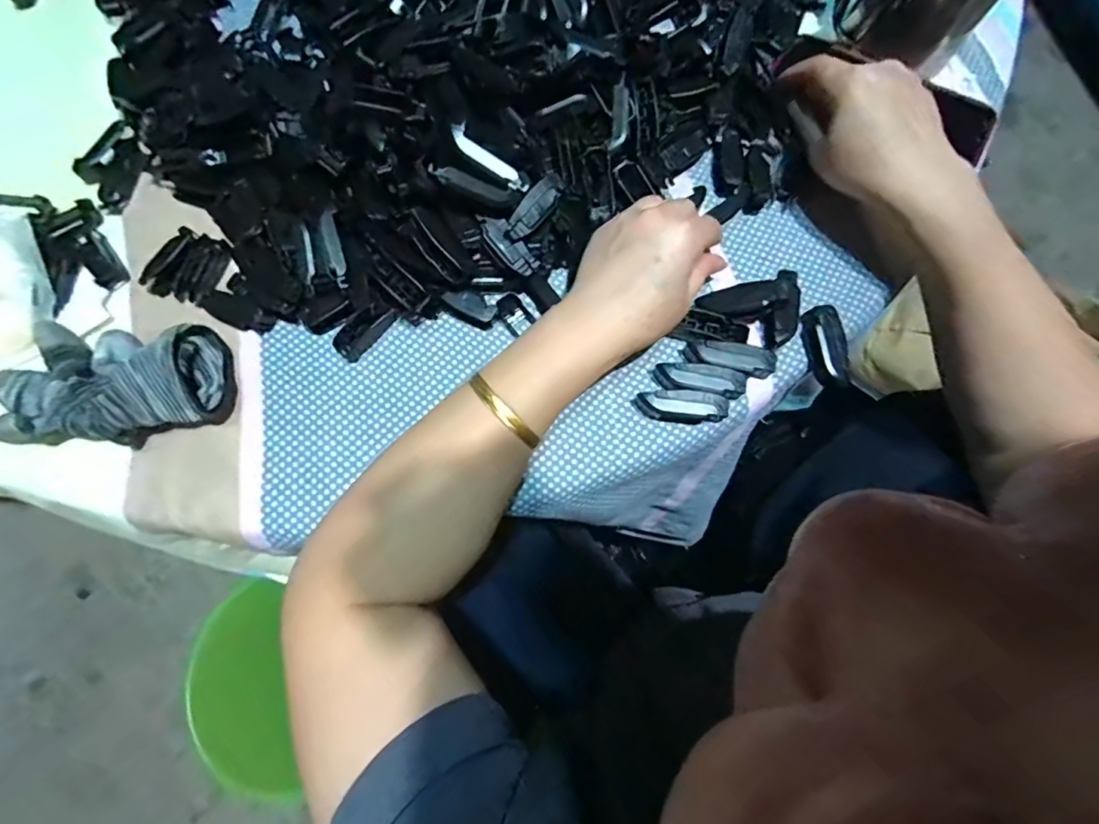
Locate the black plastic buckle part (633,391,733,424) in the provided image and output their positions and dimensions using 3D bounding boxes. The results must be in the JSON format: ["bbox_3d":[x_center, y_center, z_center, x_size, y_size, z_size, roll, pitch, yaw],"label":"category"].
[{"bbox_3d":[0.082,-0.002,0.323,0.056,0.016,0.017,5,75,2],"label":"black plastic buckle part"}]

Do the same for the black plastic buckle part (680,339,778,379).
[{"bbox_3d":[0.115,-0.034,0.330,0.057,0.014,0.018,12,75,4],"label":"black plastic buckle part"}]

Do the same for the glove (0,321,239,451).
[{"bbox_3d":[-0.270,-0.020,0.311,0.140,0.040,0.075,1,75,1],"label":"glove"}]

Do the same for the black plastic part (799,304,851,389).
[{"bbox_3d":[0.179,-0.042,0.332,0.020,0.019,0.052,-11,75,-2],"label":"black plastic part"}]

